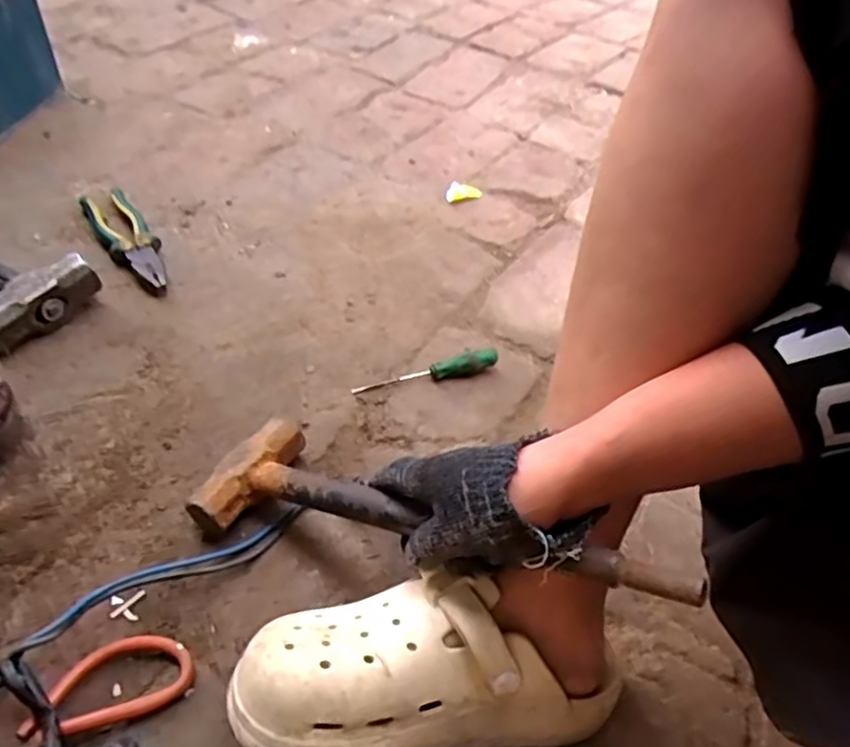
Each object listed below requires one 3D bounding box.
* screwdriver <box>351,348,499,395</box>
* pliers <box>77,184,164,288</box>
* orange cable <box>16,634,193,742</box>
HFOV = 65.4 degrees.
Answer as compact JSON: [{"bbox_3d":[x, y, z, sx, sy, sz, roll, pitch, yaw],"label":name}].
[{"bbox_3d":[0.002,-0.004,0.646,0.146,0.020,0.019,-9,49,-15],"label":"screwdriver"},{"bbox_3d":[-0.327,-0.151,0.732,0.050,0.022,0.181,-25,55,-27],"label":"pliers"},{"bbox_3d":[-0.203,0.199,0.428,0.098,0.016,0.051,-10,50,-16],"label":"orange cable"}]

